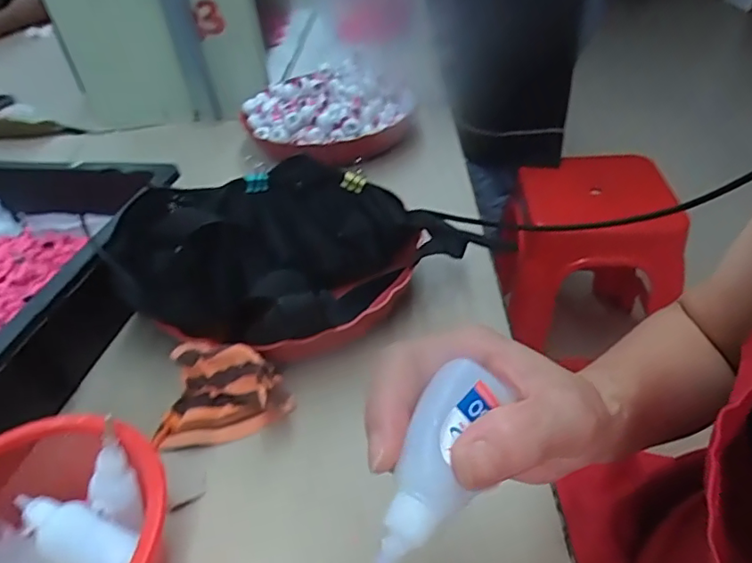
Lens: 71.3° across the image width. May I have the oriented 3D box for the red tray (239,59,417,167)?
[{"bbox_3d":[-0.062,-0.239,0.725,0.241,0.075,0.228,-34,49,-28],"label":"red tray"}]

